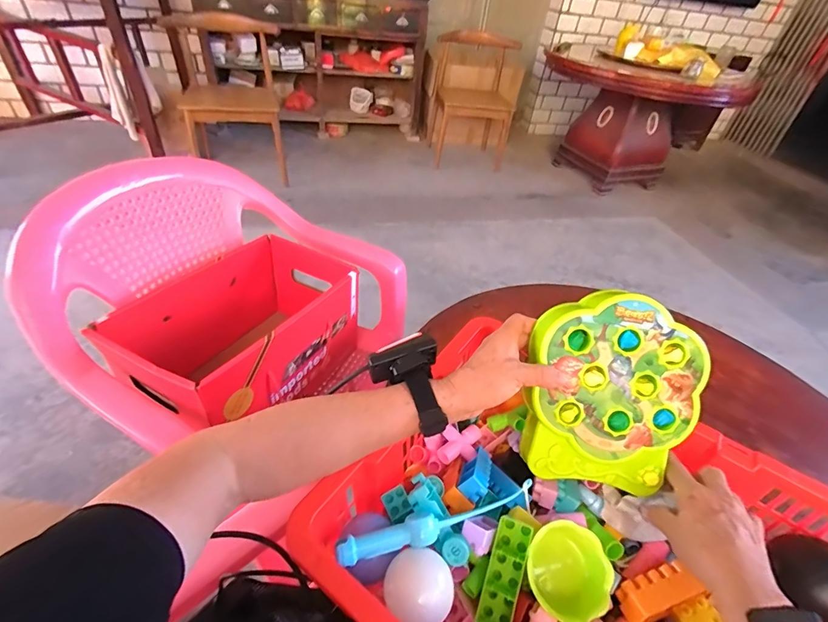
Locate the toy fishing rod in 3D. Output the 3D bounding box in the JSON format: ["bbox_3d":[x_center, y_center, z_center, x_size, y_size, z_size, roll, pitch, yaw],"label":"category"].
[{"bbox_3d":[0.023,0.187,0.358,0.186,0.021,0.030,-14,46,-23],"label":"toy fishing rod"}]

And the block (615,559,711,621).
[{"bbox_3d":[0.216,0.253,0.350,0.066,0.030,0.031,-8,44,-17],"label":"block"}]

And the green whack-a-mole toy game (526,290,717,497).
[{"bbox_3d":[0.194,0.080,0.396,0.155,0.192,0.031,12,8,3],"label":"green whack-a-mole toy game"}]

